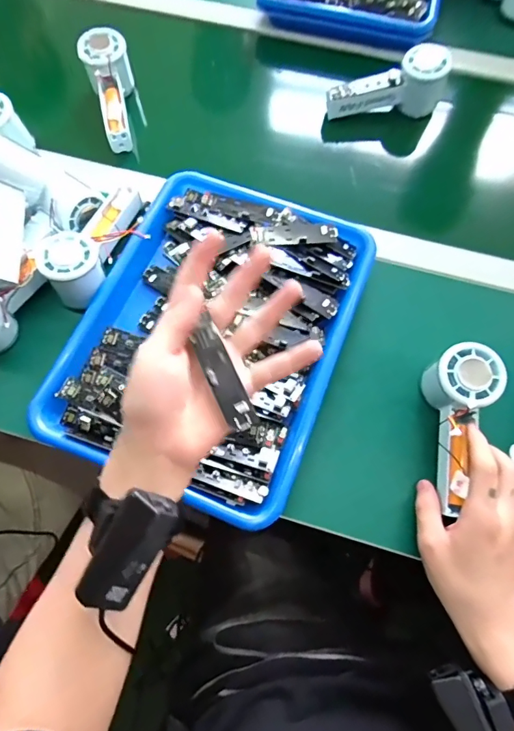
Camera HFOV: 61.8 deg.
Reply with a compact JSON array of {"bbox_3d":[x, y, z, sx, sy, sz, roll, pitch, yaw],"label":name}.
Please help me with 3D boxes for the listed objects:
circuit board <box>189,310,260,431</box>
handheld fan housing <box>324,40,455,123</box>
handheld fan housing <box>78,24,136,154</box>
[{"bbox_3d":[-0.024,0.006,0.298,0.022,0.005,0.080,-18,78,-32],"label":"circuit board"},{"bbox_3d":[0.165,-0.354,0.556,0.147,0.063,0.044,-10,68,10],"label":"handheld fan housing"},{"bbox_3d":[-0.186,-0.348,0.554,0.058,0.050,0.155,-11,85,-5],"label":"handheld fan housing"}]

